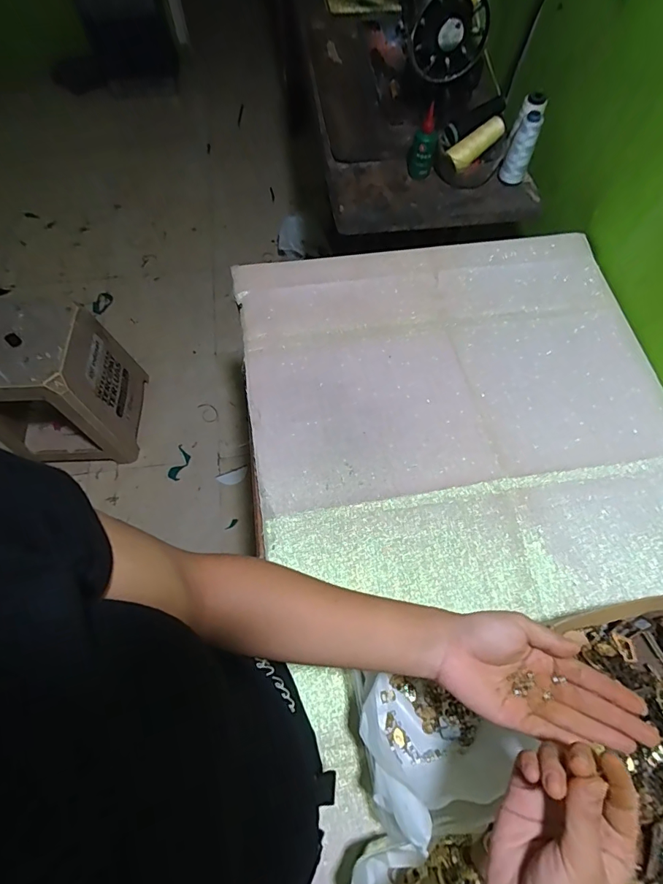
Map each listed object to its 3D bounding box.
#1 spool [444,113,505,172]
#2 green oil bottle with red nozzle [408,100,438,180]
[{"bbox_3d":[0.265,-0.540,0.794,0.115,0.037,0.036,-34,68,7],"label":"spool"},{"bbox_3d":[0.168,-0.539,0.799,0.045,0.103,0.037,-5,65,-2],"label":"green oil bottle with red nozzle"}]

